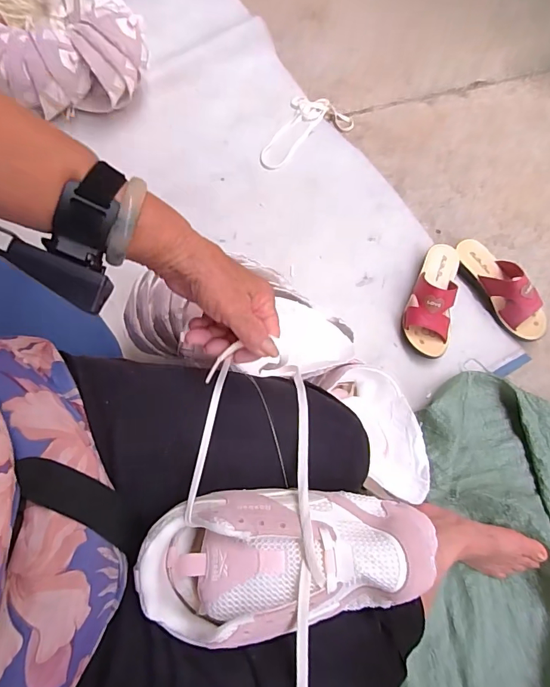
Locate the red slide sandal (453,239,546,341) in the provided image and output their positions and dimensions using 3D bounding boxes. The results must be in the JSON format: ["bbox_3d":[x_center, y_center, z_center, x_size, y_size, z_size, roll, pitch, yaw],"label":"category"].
[{"bbox_3d":[0.433,-0.111,0.816,0.081,0.068,0.227,-32,74,-12],"label":"red slide sandal"}]

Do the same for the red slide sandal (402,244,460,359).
[{"bbox_3d":[0.294,-0.090,0.798,0.084,0.074,0.221,15,71,4],"label":"red slide sandal"}]

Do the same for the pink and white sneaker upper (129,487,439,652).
[{"bbox_3d":[0.010,0.169,0.335,0.222,0.056,0.100,-5,71,-3],"label":"pink and white sneaker upper"}]

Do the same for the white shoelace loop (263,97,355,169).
[{"bbox_3d":[0.051,-0.492,0.977,0.235,0.018,0.135,-32,74,-12],"label":"white shoelace loop"}]

